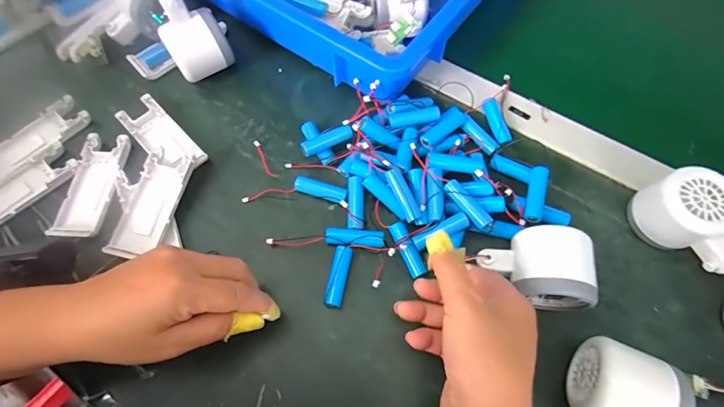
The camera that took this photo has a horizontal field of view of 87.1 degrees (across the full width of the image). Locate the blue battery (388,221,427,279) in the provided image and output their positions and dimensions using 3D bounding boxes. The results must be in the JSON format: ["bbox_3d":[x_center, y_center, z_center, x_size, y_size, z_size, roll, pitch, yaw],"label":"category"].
[{"bbox_3d":[0.039,0.039,0.327,0.014,0.012,0.049,-21,68,-9],"label":"blue battery"}]

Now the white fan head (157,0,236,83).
[{"bbox_3d":[-0.170,-0.173,0.381,0.062,0.083,0.047,-30,70,-12],"label":"white fan head"}]

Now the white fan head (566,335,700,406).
[{"bbox_3d":[0.181,0.132,0.265,0.057,0.063,0.057,25,69,10],"label":"white fan head"}]

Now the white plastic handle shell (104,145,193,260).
[{"bbox_3d":[-0.187,0.003,0.342,0.040,0.025,0.097,15,68,6],"label":"white plastic handle shell"}]

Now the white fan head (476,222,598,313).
[{"bbox_3d":[0.135,0.048,0.297,0.079,0.050,0.057,6,68,5],"label":"white fan head"}]

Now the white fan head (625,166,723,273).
[{"bbox_3d":[0.276,0.014,0.318,0.051,0.053,0.082,-37,72,-14],"label":"white fan head"}]

